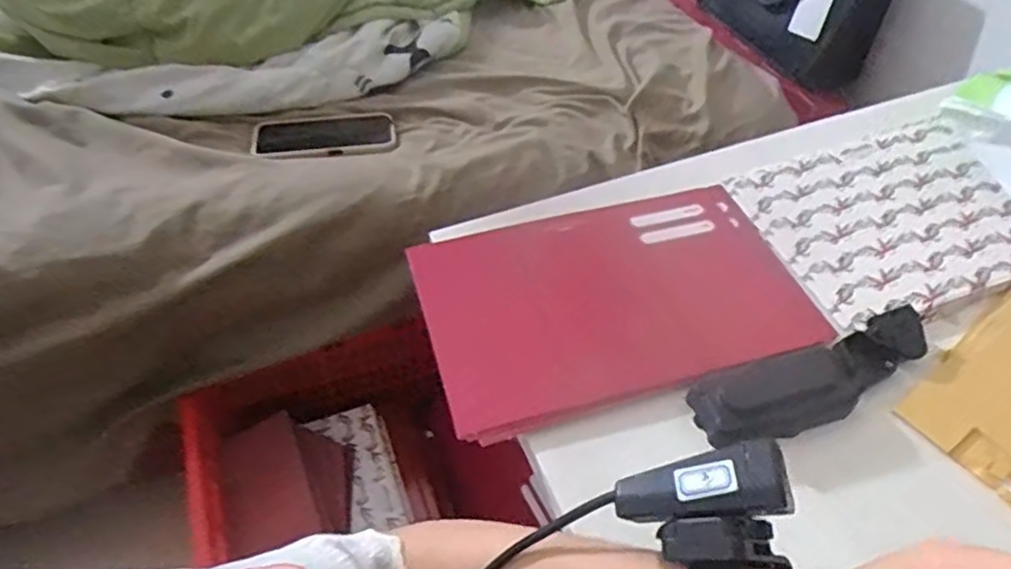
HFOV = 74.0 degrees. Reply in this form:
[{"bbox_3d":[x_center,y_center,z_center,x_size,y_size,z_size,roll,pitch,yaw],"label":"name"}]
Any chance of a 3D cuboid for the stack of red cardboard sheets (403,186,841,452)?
[{"bbox_3d":[0.083,0.008,0.516,0.285,0.014,0.180,-11,50,-13],"label":"stack of red cardboard sheets"}]

